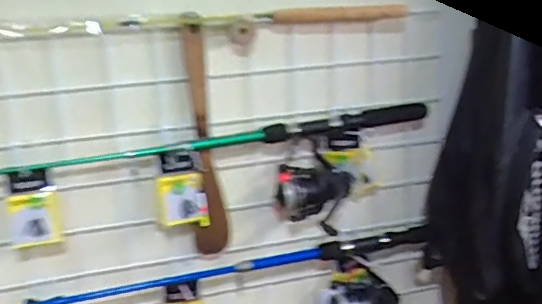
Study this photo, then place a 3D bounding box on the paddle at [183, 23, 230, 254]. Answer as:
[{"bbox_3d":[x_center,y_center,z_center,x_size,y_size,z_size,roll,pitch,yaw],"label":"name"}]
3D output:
[{"bbox_3d":[-0.082,-0.008,0.729,0.040,0.295,0.023,-4,15,-4],"label":"paddle"}]

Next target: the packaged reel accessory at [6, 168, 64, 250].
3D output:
[{"bbox_3d":[-0.279,0.066,0.677,0.055,0.090,0.016,-6,15,-11],"label":"packaged reel accessory"}]

